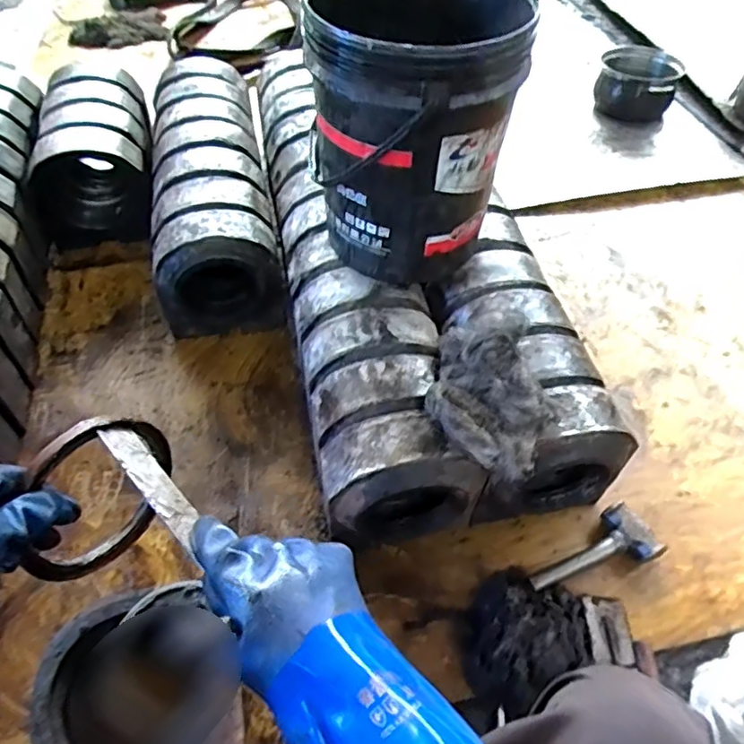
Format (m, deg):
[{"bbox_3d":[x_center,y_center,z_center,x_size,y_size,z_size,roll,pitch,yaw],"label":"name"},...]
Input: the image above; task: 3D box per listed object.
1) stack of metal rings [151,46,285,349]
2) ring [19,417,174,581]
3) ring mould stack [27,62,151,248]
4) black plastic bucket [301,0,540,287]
[{"bbox_3d":[-0.338,-0.408,1.285,0.220,0.242,0.717,-7,53,-10],"label":"stack of metal rings"},{"bbox_3d":[-0.252,0.116,0.545,0.018,0.159,0.155,24,85,26],"label":"ring"},{"bbox_3d":[-0.601,-0.476,1.311,0.224,0.214,0.477,-9,53,-12],"label":"ring mould stack"},{"bbox_3d":[0.048,-0.347,0.875,0.275,0.361,0.292,1,51,-1],"label":"black plastic bucket"}]

